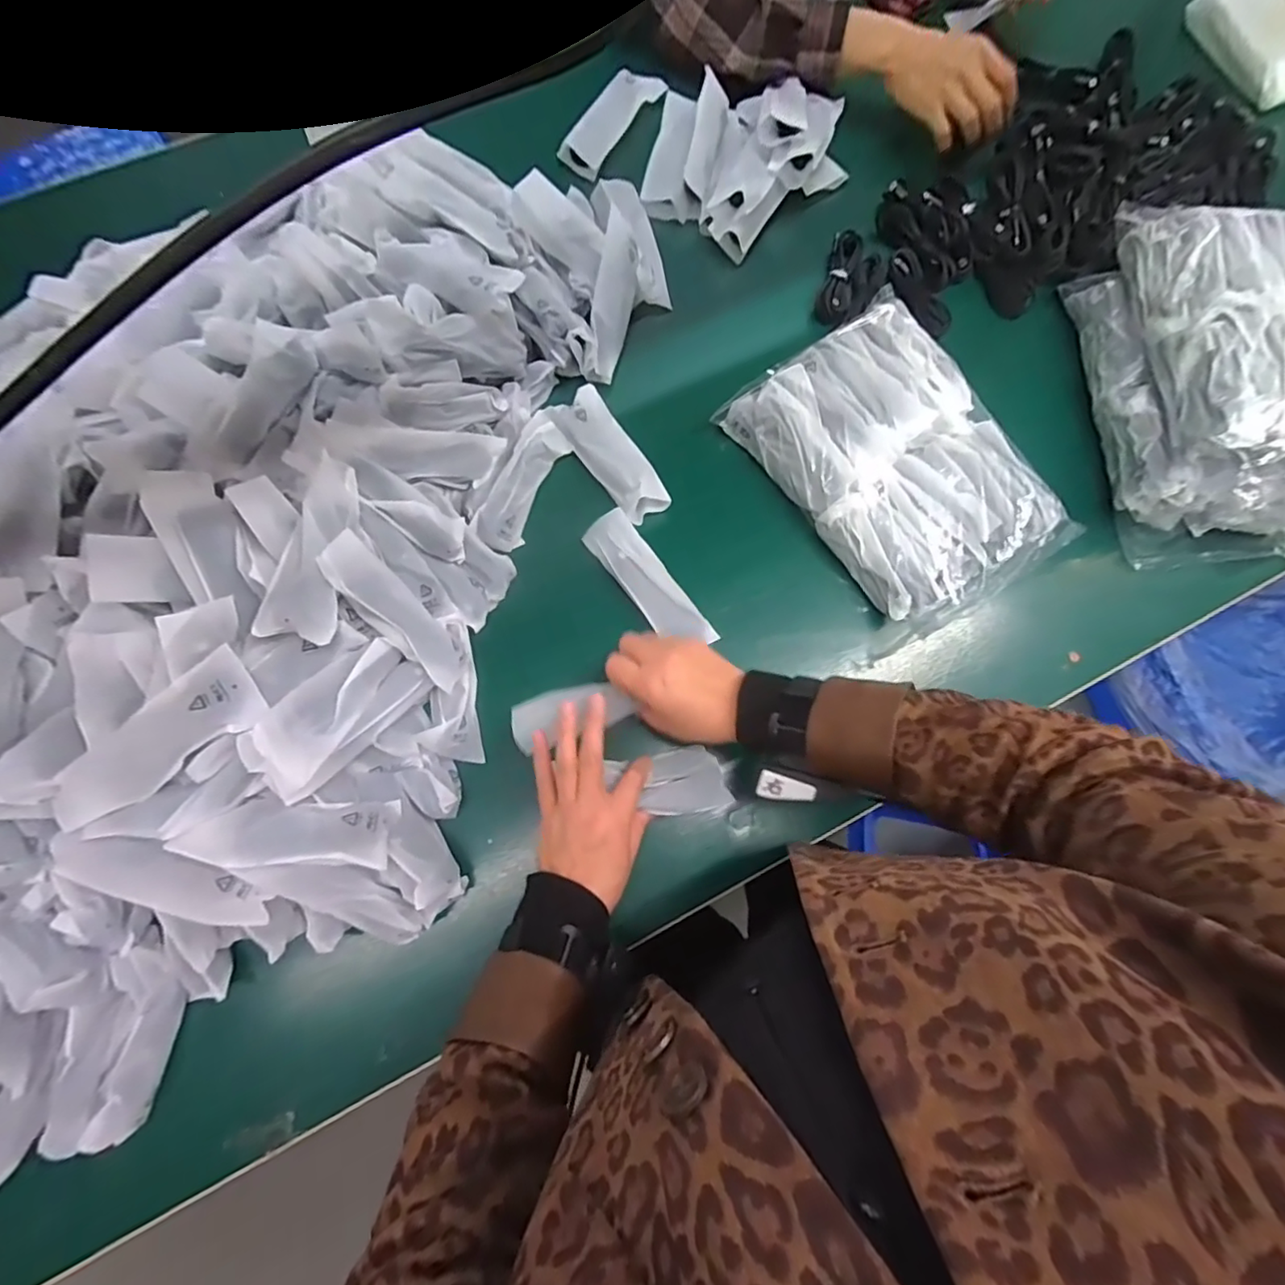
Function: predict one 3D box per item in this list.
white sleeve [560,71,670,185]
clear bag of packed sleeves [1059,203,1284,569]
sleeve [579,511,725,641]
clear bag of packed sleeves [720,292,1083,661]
[{"bbox_3d":[-0.036,-0.601,0.665,0.052,0.027,0.142,34,78,6],"label":"white sleeve"},{"bbox_3d":[0.569,-0.257,0.561,0.198,0.144,0.325,-2,77,-2],"label":"clear bag of packed sleeves"},{"bbox_3d":[0.007,-0.056,0.549,0.045,0.031,0.152,-37,80,-10],"label":"sleeve"},{"bbox_3d":[0.251,-0.172,0.559,0.217,0.072,0.294,-28,79,-8],"label":"clear bag of packed sleeves"}]

